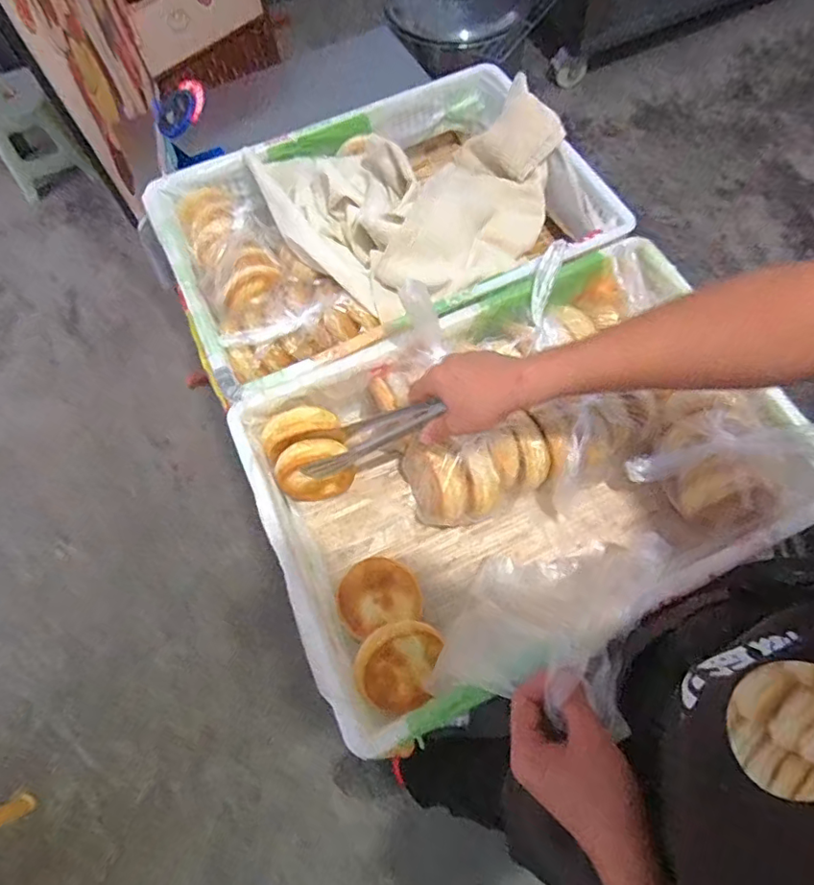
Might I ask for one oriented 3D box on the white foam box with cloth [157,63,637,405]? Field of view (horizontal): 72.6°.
[{"bbox_3d":[-0.037,-0.315,0.800,0.575,0.159,0.428,-26,69,-8],"label":"white foam box with cloth"}]

